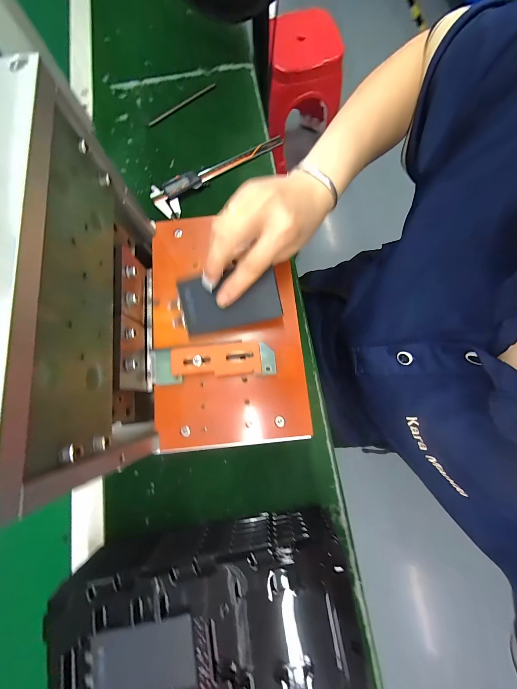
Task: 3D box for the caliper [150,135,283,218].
[{"bbox_3d":[-0.061,-0.283,0.398,0.234,0.016,0.059,-34,79,-5],"label":"caliper"}]

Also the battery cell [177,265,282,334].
[{"bbox_3d":[-0.027,-0.041,0.223,0.090,0.010,0.049,-10,98,4],"label":"battery cell"}]

